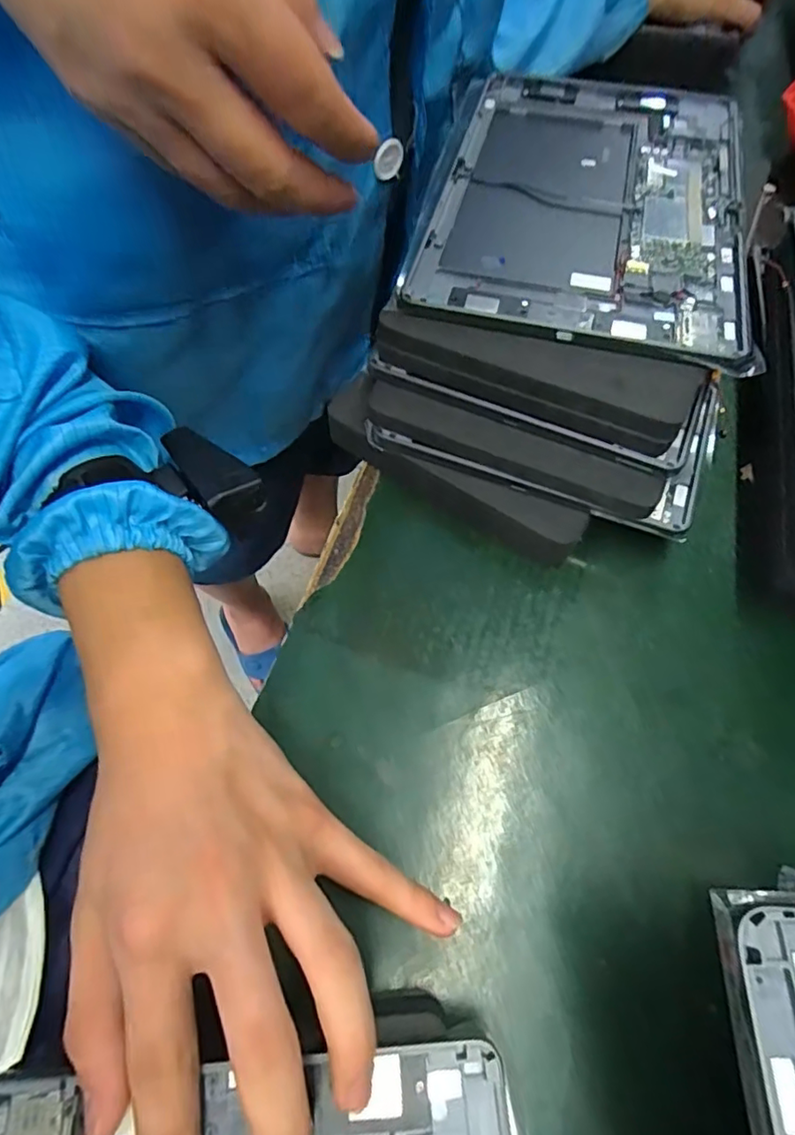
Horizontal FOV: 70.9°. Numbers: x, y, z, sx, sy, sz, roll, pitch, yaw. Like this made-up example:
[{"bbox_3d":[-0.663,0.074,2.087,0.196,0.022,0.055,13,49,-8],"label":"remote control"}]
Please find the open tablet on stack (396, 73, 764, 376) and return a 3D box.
[{"bbox_3d":[0.110,-0.211,0.319,0.172,0.016,0.240,14,63,4],"label":"open tablet on stack"}]

